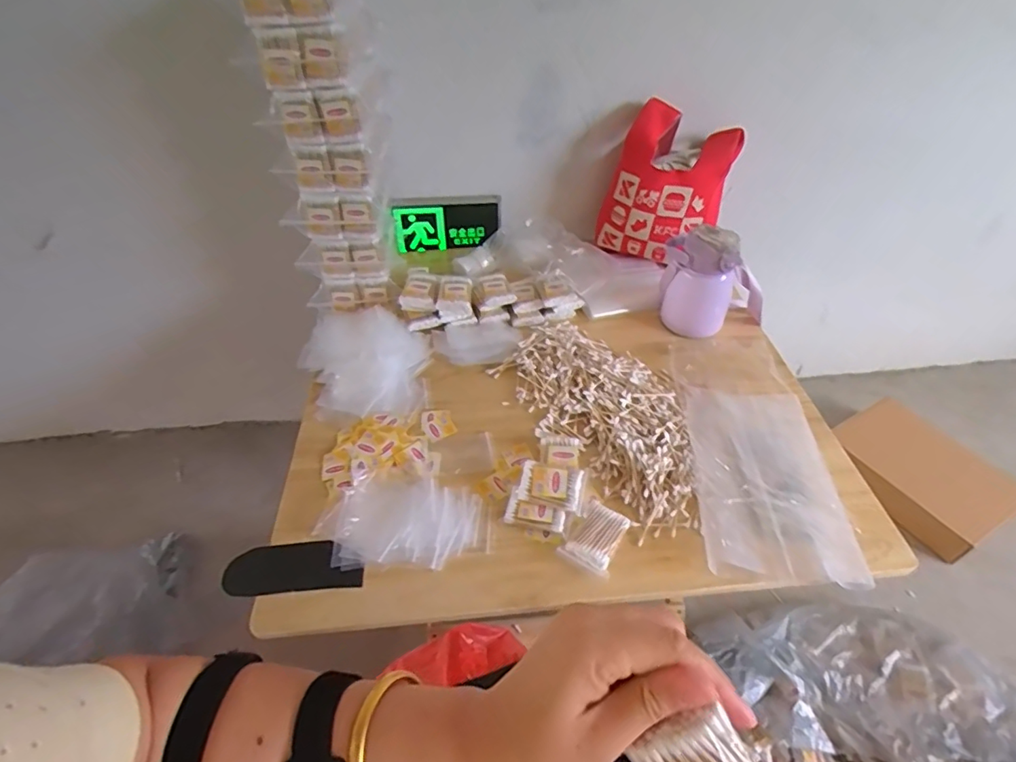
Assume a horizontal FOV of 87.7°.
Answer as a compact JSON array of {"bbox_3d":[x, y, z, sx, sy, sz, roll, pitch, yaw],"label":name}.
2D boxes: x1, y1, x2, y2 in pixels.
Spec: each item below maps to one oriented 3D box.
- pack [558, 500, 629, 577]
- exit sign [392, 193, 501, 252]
[{"bbox_3d":[0.108,0.188,0.632,0.060,0.025,0.092,27,52,25],"label":"pack"},{"bbox_3d":[-0.123,-0.318,1.080,0.216,0.104,0.032,-9,46,-7],"label":"exit sign"}]

